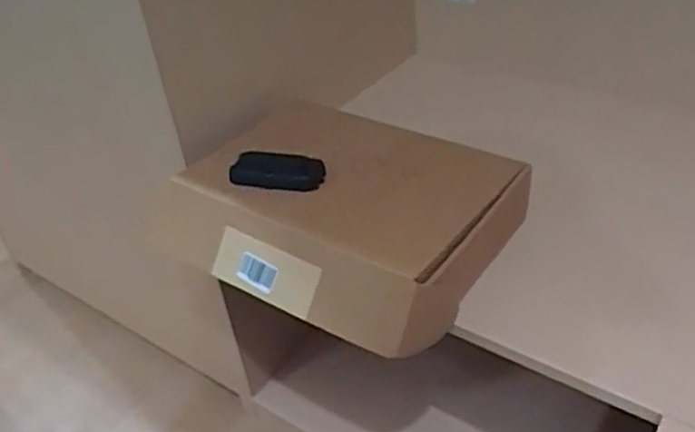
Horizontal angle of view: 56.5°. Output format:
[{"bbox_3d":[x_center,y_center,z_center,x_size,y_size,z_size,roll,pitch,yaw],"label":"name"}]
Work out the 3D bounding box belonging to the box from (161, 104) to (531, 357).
[{"bbox_3d":[-0.011,-0.022,0.784,0.387,0.082,0.312,18,44,30],"label":"box"}]

